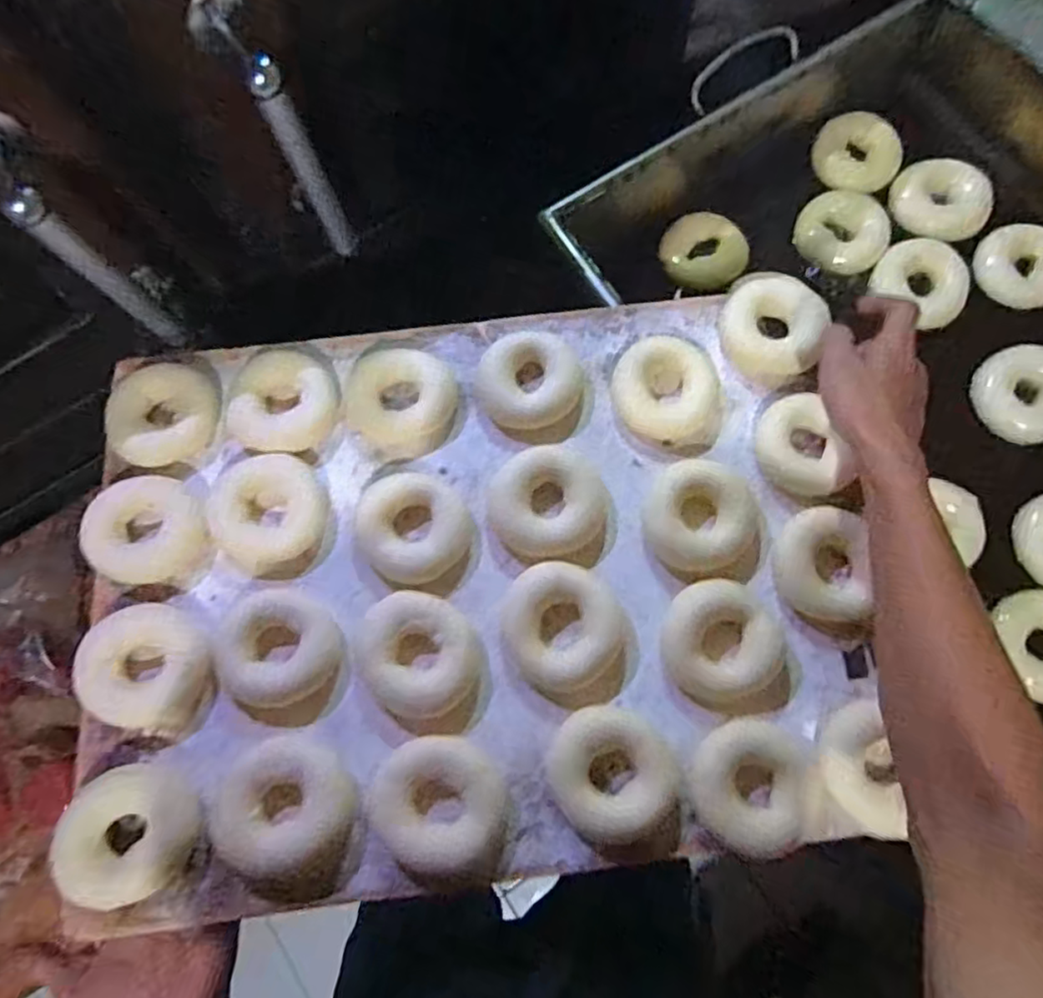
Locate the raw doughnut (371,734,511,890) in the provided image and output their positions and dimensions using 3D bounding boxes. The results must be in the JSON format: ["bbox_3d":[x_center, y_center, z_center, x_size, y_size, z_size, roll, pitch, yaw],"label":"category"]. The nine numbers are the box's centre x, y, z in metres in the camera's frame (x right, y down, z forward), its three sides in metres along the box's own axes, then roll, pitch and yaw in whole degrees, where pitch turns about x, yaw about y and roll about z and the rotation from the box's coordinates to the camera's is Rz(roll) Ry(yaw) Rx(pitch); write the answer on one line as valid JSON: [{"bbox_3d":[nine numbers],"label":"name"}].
[{"bbox_3d":[-0.052,0.211,0.441,0.086,0.022,0.101,-36,75,-12],"label":"raw doughnut"}]

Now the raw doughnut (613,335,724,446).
[{"bbox_3d":[0.120,-0.086,0.525,0.090,0.032,0.074,17,69,3],"label":"raw doughnut"}]

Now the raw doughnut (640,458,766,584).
[{"bbox_3d":[0.143,0.017,0.503,0.090,0.029,0.088,0,70,0],"label":"raw doughnut"}]

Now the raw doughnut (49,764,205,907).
[{"bbox_3d":[-0.256,0.219,0.422,0.082,0.020,0.081,0,70,0],"label":"raw doughnut"}]

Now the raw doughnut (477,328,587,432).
[{"bbox_3d":[0.008,-0.099,0.532,0.082,0.028,0.082,0,70,0],"label":"raw doughnut"}]

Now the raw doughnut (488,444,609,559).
[{"bbox_3d":[0.021,0.003,0.500,0.089,0.022,0.082,0,70,0],"label":"raw doughnut"}]

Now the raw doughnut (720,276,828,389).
[{"bbox_3d":[0.204,-0.138,0.530,0.078,0.032,0.079,18,71,6],"label":"raw doughnut"}]

